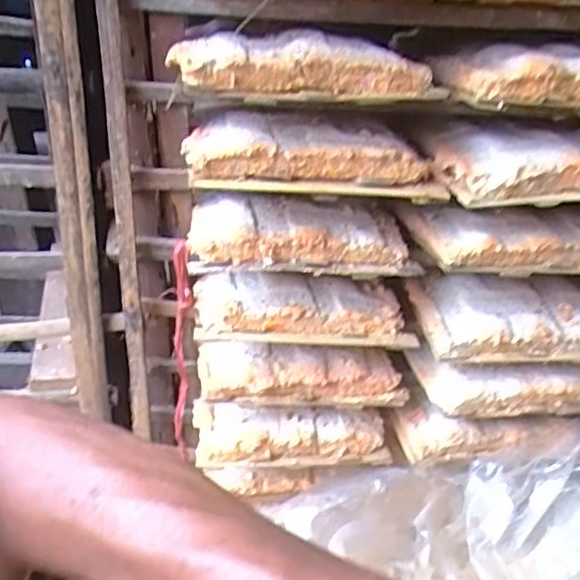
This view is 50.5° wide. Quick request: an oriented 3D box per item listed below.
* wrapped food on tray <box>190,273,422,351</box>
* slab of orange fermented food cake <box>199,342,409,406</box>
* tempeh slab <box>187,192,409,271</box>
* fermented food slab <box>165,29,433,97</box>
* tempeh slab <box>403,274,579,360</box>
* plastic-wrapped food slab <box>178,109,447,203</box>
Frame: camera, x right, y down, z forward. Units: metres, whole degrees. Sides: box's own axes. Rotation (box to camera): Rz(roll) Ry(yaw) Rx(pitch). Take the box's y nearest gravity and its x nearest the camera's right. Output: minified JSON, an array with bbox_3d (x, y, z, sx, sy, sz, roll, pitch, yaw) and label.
[{"bbox_3d":[0.015,0.021,0.667,0.231,0.049,0.081,-3,31,-8],"label":"wrapped food on tray"},{"bbox_3d":[0.014,0.094,0.697,0.228,0.057,0.064,-4,31,-9],"label":"slab of orange fermented food cake"},{"bbox_3d":[0.009,-0.062,0.640,0.221,0.043,0.111,0,30,-4],"label":"tempeh slab"},{"bbox_3d":[0.007,-0.204,0.552,0.222,0.039,0.108,-6,31,-12],"label":"fermented food slab"},{"bbox_3d":[0.255,0.027,0.696,0.222,0.045,0.115,-1,31,-4],"label":"tempeh slab"},{"bbox_3d":[0.022,-0.132,0.597,0.234,0.052,0.118,-1,31,-5],"label":"plastic-wrapped food slab"}]

